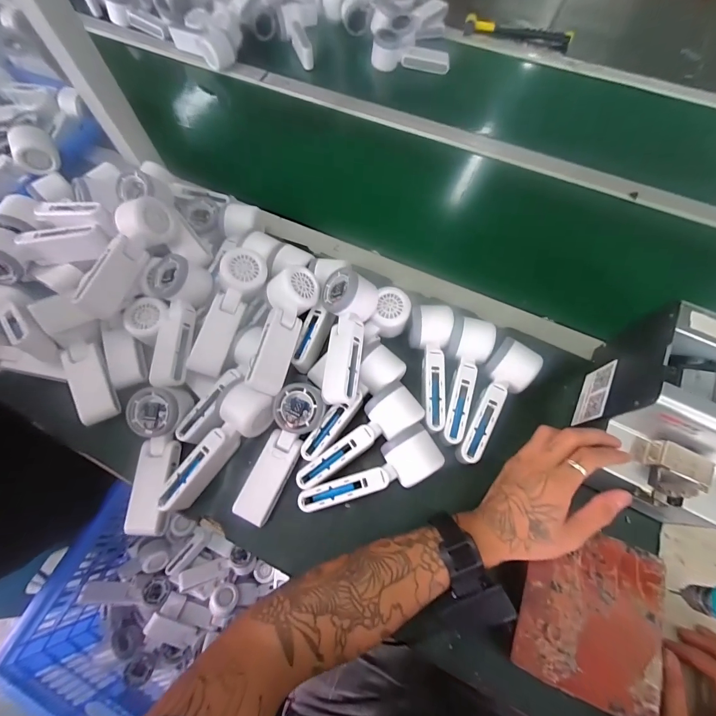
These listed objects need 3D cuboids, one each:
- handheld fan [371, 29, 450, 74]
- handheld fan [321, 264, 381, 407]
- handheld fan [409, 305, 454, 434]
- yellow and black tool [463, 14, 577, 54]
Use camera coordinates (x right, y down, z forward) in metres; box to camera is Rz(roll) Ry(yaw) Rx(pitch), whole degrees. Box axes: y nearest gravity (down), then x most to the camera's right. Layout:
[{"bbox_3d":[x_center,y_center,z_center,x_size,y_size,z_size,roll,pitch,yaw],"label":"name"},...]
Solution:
[{"bbox_3d":[0.114,-0.651,0.738,0.167,0.054,0.044,8,67,4],"label":"handheld fan"},{"bbox_3d":[-0.018,-0.027,0.427,0.065,0.067,0.163,8,67,4],"label":"handheld fan"},{"bbox_3d":[0.089,0.013,0.447,0.053,0.052,0.160,7,67,4],"label":"handheld fan"},{"bbox_3d":[0.363,-0.741,0.786,0.237,0.026,0.040,19,68,8],"label":"yellow and black tool"}]

